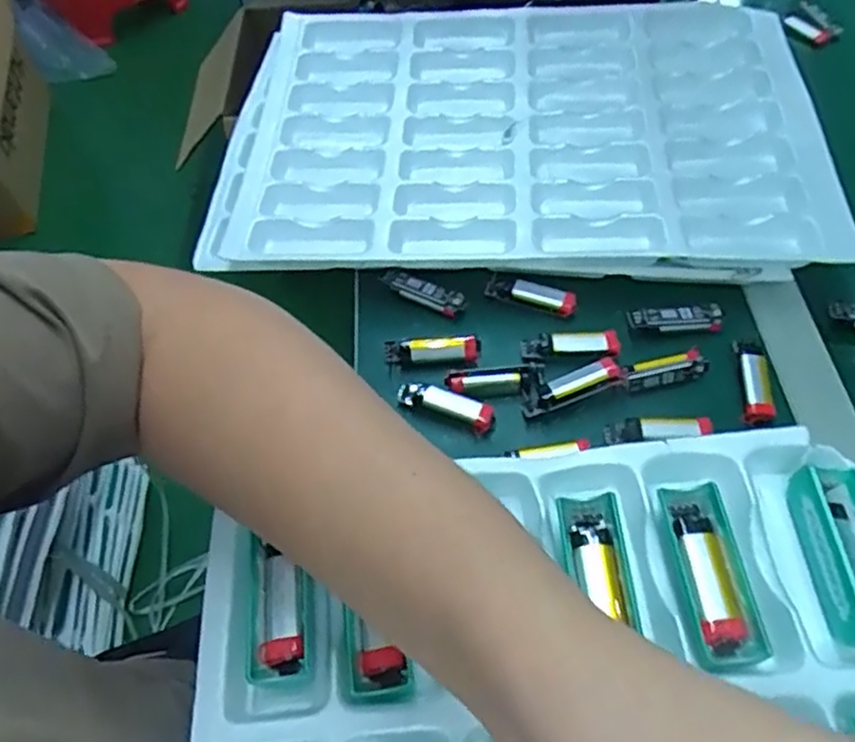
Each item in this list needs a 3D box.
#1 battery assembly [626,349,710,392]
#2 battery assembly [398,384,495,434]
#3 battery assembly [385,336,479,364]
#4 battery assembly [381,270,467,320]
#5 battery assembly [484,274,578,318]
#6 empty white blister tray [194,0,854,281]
[{"bbox_3d":[0.163,-0.001,0.492,0.061,0.016,0.018,-12,55,-4],"label":"battery assembly"},{"bbox_3d":[0.011,0.022,0.489,0.070,0.015,0.019,19,59,16],"label":"battery assembly"},{"bbox_3d":[0.003,-0.015,0.513,0.065,0.013,0.018,-3,55,2],"label":"battery assembly"},{"bbox_3d":[-0.003,-0.060,0.544,0.066,0.022,0.015,22,59,18],"label":"battery assembly"},{"bbox_3d":[0.078,-0.058,0.540,0.068,0.015,0.018,15,58,14],"label":"battery assembly"},{"bbox_3d":[0.067,-0.208,0.611,0.492,0.041,0.323,1,55,4],"label":"empty white blister tray"}]

